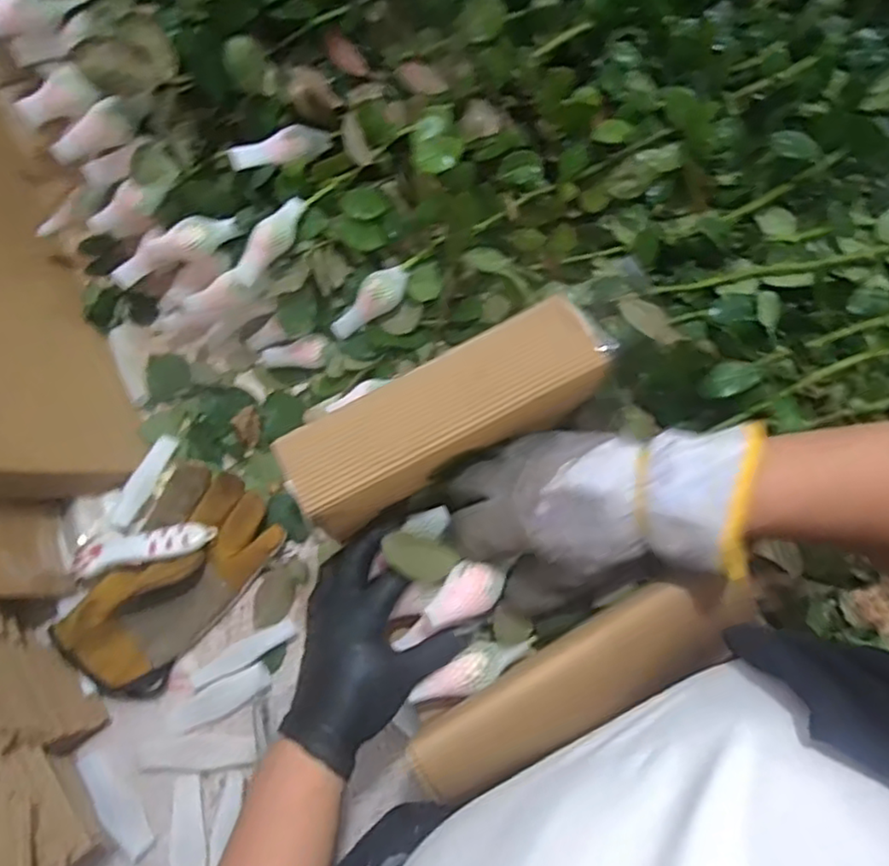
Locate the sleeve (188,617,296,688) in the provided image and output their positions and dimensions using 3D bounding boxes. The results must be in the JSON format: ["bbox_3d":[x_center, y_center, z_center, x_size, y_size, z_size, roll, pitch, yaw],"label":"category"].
[{"bbox_3d":[-0.170,0.187,0.558,0.090,0.014,0.021,-30,71,-11],"label":"sleeve"}]

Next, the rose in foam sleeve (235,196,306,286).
[{"bbox_3d":[-0.152,-0.169,0.573,0.027,0.026,0.087,38,90,14],"label":"rose in foam sleeve"}]

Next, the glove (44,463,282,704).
[{"bbox_3d":[-0.231,0.125,0.557,0.105,0.037,0.196,33,72,12],"label":"glove"}]

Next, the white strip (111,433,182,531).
[{"bbox_3d":[-0.273,0.043,0.600,0.020,0.015,0.092,22,70,8],"label":"white strip"}]

